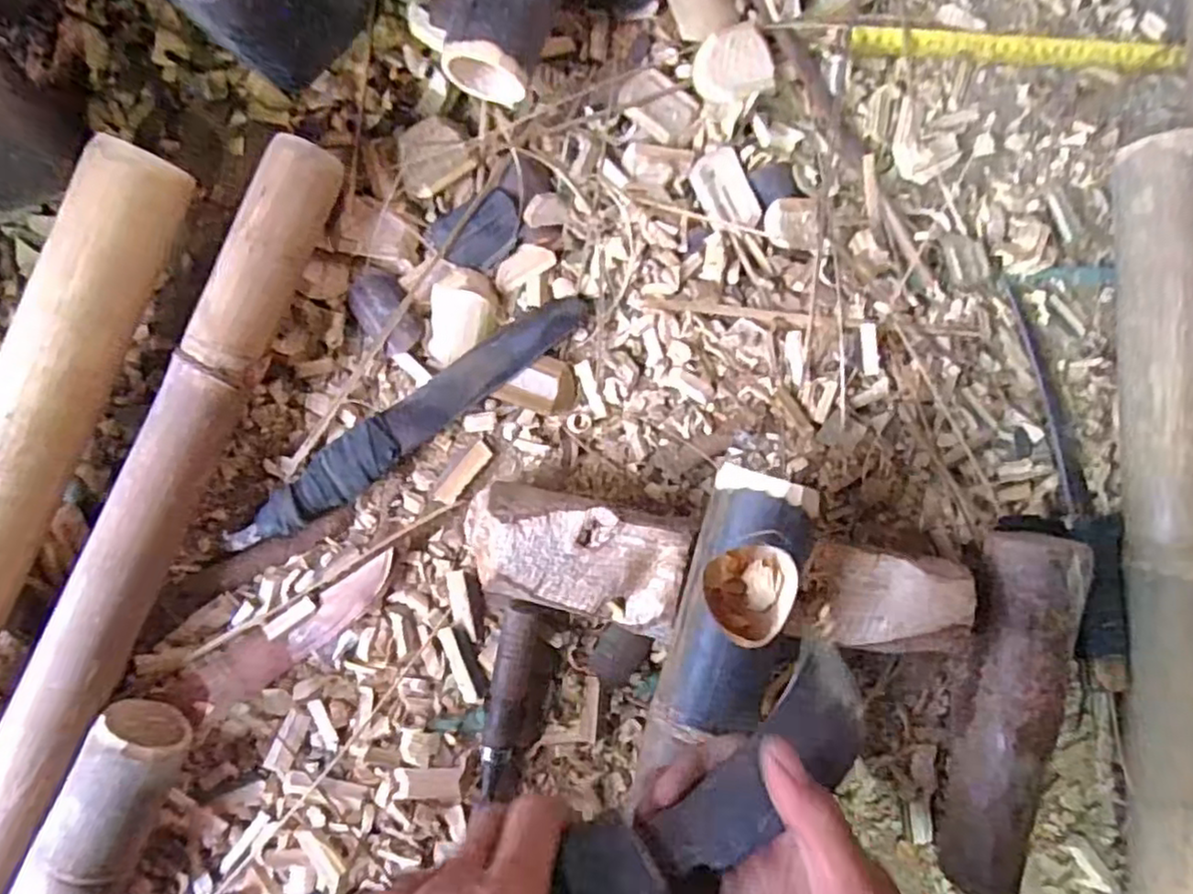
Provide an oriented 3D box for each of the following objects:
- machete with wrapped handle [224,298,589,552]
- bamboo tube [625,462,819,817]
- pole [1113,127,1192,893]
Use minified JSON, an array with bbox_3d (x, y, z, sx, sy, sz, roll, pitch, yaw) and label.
[{"bbox_3d":[-0.126,-0.018,0.469,0.277,0.016,0.035,-37,94,-4],"label":"machete with wrapped handle"},{"bbox_3d":[0.082,0.110,0.422,0.069,0.049,0.188,18,91,-5],"label":"bamboo tube"},{"bbox_3d":[0.416,0.114,0.502,0.058,0.060,0.647,-3,91,-5],"label":"pole"}]

